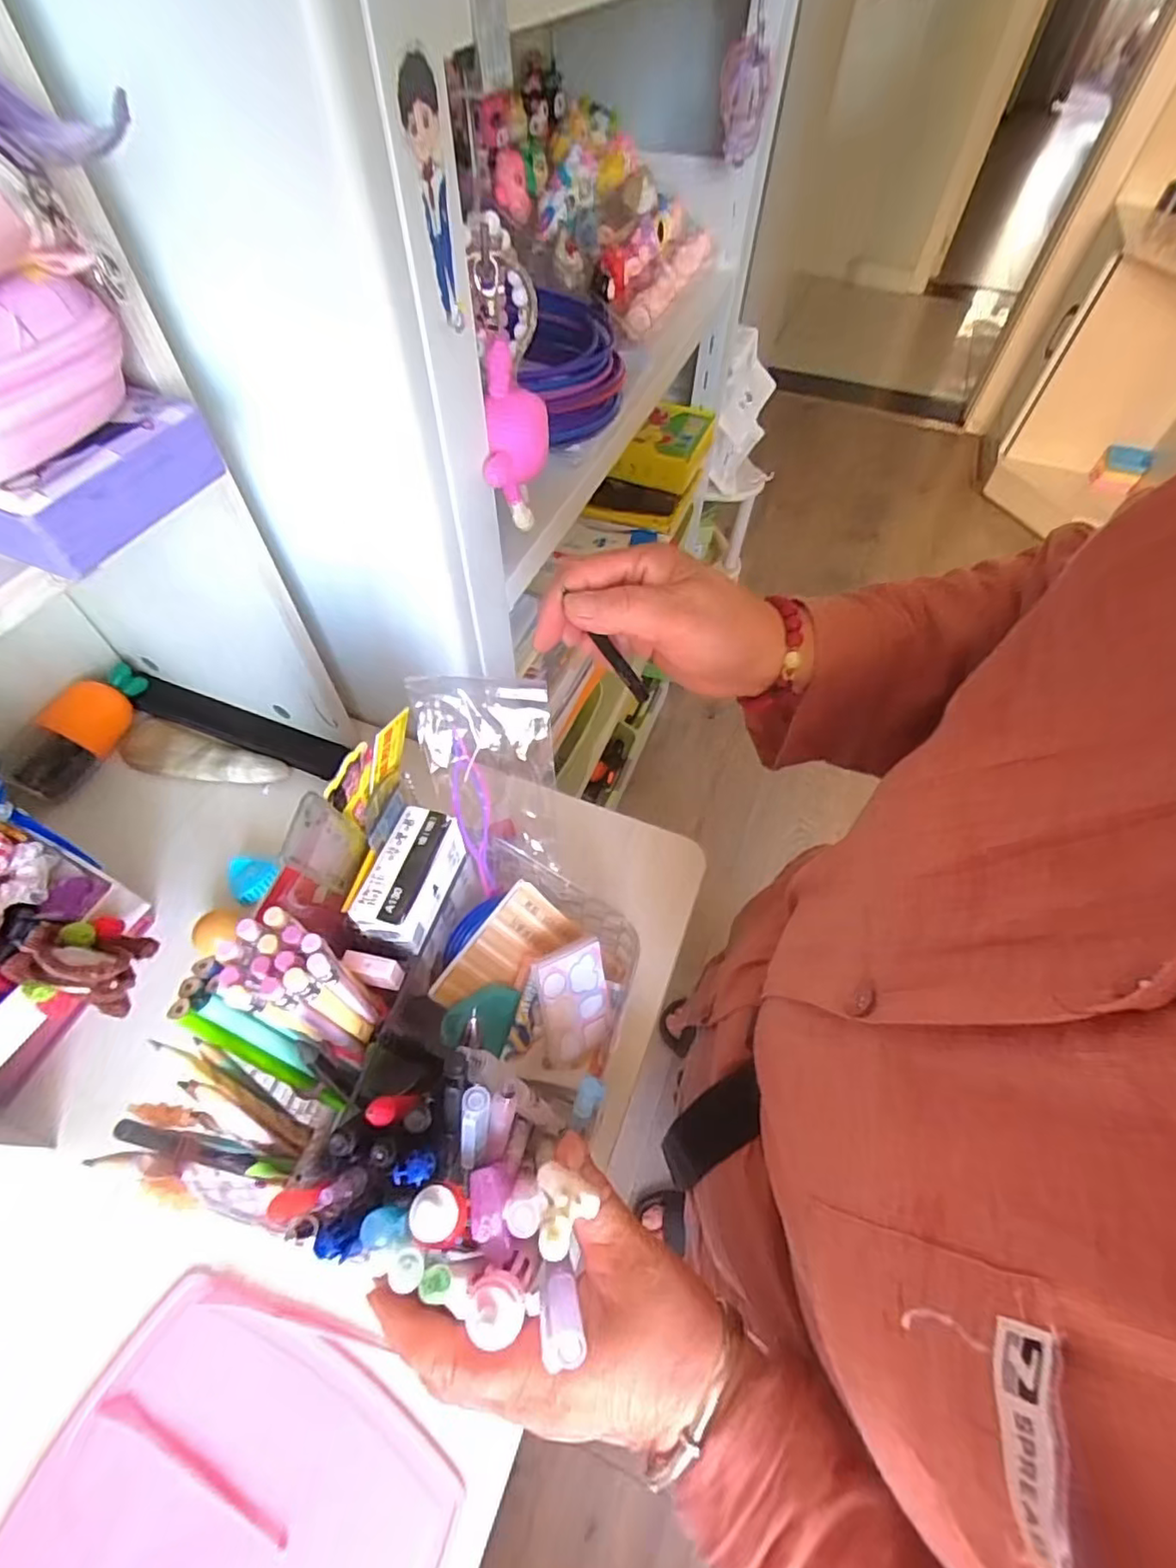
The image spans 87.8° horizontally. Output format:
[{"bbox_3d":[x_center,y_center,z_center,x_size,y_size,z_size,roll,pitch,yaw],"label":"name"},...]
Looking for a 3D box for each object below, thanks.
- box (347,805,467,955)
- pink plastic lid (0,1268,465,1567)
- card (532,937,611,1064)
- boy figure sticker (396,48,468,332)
[{"bbox_3d":[-0.084,0.045,0.287,0.029,0.035,0.060,16,58,9],"label":"box"},{"bbox_3d":[-0.155,0.321,0.262,0.172,0.007,0.138,27,60,15],"label":"pink plastic lid"},{"bbox_3d":[-0.008,0.119,0.336,0.041,0.007,0.062,-16,101,-30],"label":"card"},{"bbox_3d":[-0.062,-0.234,0.251,0.004,0.083,0.024,21,58,12],"label":"boy figure sticker"}]

